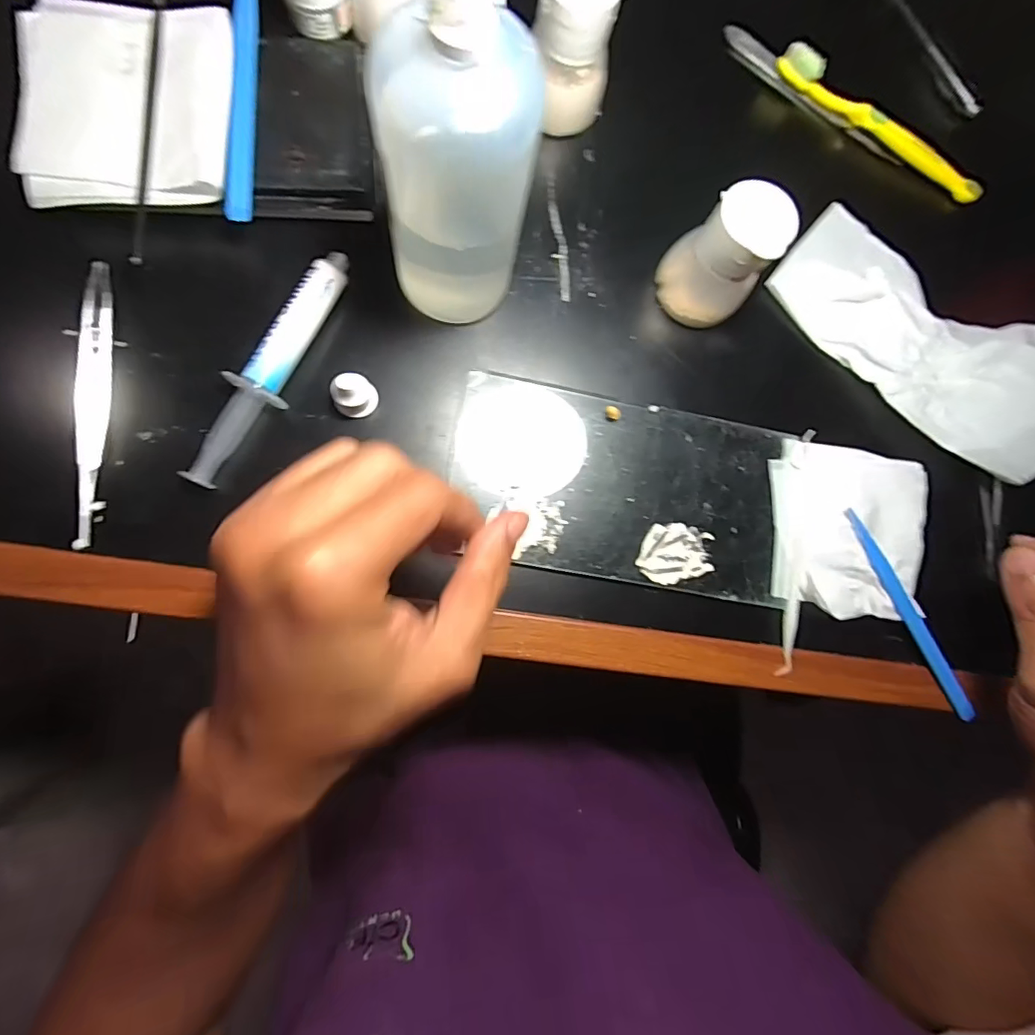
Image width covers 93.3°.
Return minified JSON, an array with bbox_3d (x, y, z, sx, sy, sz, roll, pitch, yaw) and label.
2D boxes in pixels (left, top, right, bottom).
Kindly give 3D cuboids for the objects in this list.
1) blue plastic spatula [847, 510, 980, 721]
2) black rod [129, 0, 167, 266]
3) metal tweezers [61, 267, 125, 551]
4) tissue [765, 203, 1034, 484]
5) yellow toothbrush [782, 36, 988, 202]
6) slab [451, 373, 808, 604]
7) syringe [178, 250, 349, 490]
[{"bbox_3d":[0.227,0.056,0.282,0.010,0.008,0.136,-30,87,-9],"label":"blue plastic spatula"},{"bbox_3d":[-0.177,-0.200,0.236,0.007,0.006,0.162,2,83,-6],"label":"black rod"},{"bbox_3d":[-0.207,-0.058,0.237,0.013,0.013,0.141,-1,83,-7],"label":"metal tweezers"},{"bbox_3d":[0.246,-0.112,0.287,0.181,0.039,0.094,39,81,-1],"label":"tissue"},{"bbox_3d":[0.233,-0.249,0.313,0.154,0.027,0.011,29,81,-2],"label":"yellow toothbrush"},{"bbox_3d":[0.059,-0.015,0.272,0.185,0.008,0.099,9,82,-5],"label":"slab"},{"bbox_3d":[-0.123,-0.076,0.249,0.024,0.017,0.135,31,81,-2],"label":"syringe"}]

